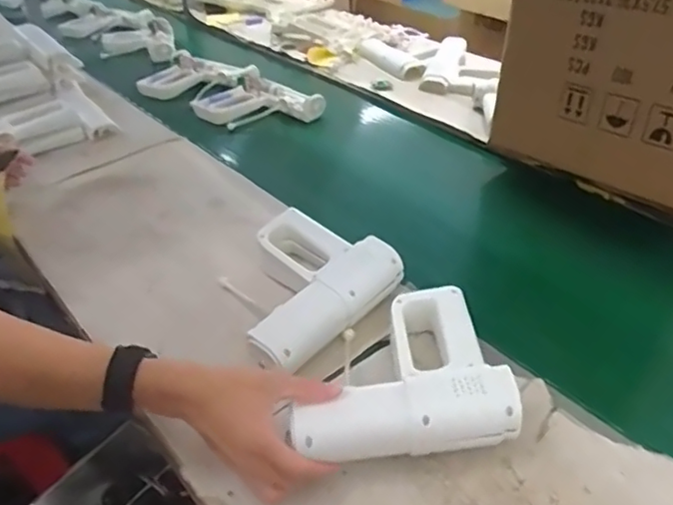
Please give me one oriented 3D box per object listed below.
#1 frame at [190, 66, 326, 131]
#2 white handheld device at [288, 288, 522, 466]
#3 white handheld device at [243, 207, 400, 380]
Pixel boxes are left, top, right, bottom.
[{"bbox_3d":[-0.154,-0.315,1.282,0.253,0.049,0.175,22,43,29],"label":"frame"},{"bbox_3d":[0.057,0.121,0.618,0.209,0.065,0.185,-4,37,-2],"label":"white handheld device"},{"bbox_3d":[-0.044,0.031,0.748,0.233,0.071,0.190,-31,45,-33],"label":"white handheld device"}]

